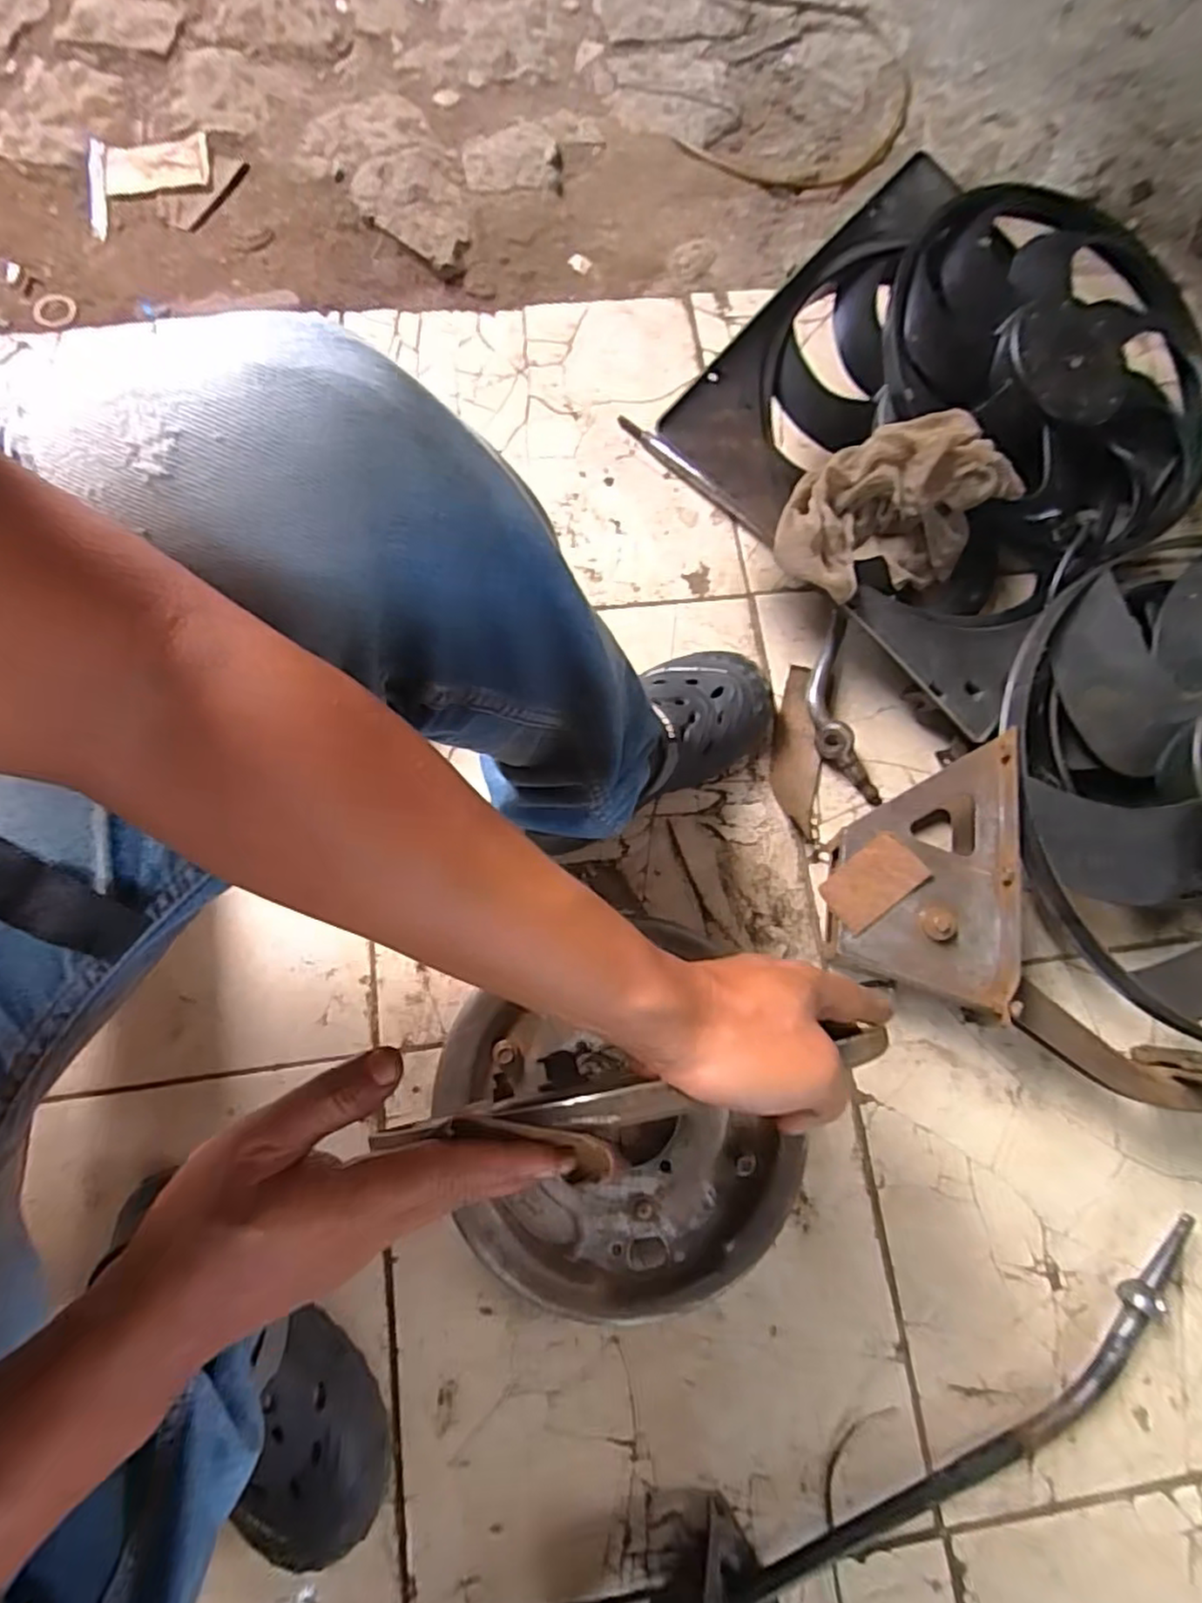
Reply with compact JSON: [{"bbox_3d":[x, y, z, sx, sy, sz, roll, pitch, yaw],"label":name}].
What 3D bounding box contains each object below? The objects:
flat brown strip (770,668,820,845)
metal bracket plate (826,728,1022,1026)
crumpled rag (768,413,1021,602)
[{"bbox_3d":[0.193,-0.051,0.683,0.044,0.007,0.166,5,82,22],"label":"flat brown strip"},{"bbox_3d":[0.287,0.053,0.598,0.151,0.042,0.230,13,76,3],"label":"metal bracket plate"},{"bbox_3d":[0.267,-0.274,0.645,0.237,0.100,0.128,-23,78,-7],"label":"crumpled rag"}]

